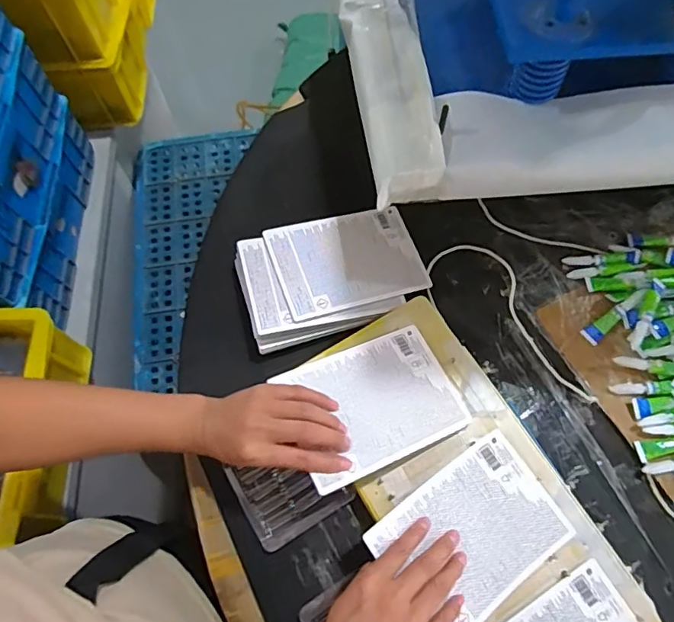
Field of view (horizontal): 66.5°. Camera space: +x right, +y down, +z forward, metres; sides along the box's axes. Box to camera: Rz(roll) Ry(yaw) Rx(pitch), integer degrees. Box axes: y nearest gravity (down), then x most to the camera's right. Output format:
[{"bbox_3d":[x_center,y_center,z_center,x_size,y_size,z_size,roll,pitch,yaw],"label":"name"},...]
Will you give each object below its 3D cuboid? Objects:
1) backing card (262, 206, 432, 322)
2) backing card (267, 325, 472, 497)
[{"bbox_3d":[0.013,-0.057,0.581,0.164,0.005,0.112,-15,69,-17],"label":"backing card"},{"bbox_3d":[0.036,0.085,0.489,0.164,0.004,0.116,-19,64,-23],"label":"backing card"}]

